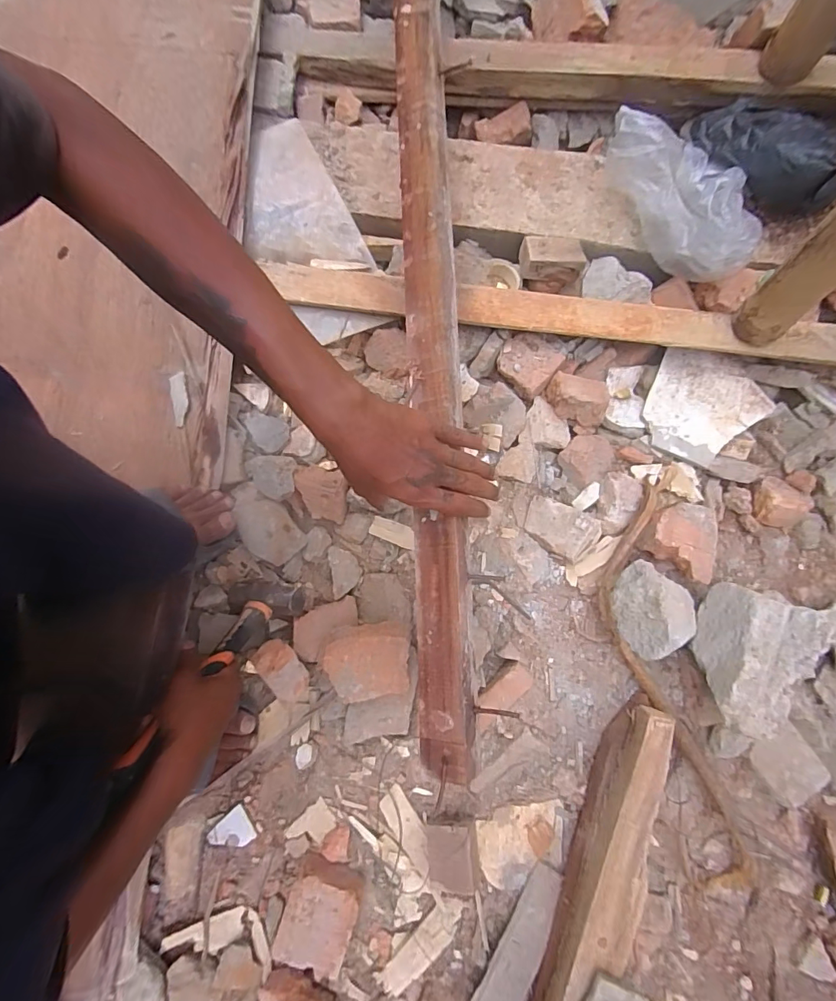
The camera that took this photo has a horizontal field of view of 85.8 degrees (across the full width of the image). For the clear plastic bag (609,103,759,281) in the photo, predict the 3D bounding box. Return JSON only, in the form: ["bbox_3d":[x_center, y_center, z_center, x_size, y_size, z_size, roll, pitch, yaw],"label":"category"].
[{"bbox_3d":[0.375,-0.437,0.631,0.126,0.093,0.255,-39,81,-7],"label":"clear plastic bag"}]

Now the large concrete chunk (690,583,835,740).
[{"bbox_3d":[0.380,0.180,0.518,0.089,0.081,0.159,29,80,6],"label":"large concrete chunk"}]

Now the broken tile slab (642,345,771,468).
[{"bbox_3d":[0.417,-0.138,0.656,0.154,0.014,0.181,25,80,5],"label":"broken tile slab"}]

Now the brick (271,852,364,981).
[{"bbox_3d":[-0.123,0.516,0.561,0.087,0.052,0.102,20,79,4],"label":"brick"}]

